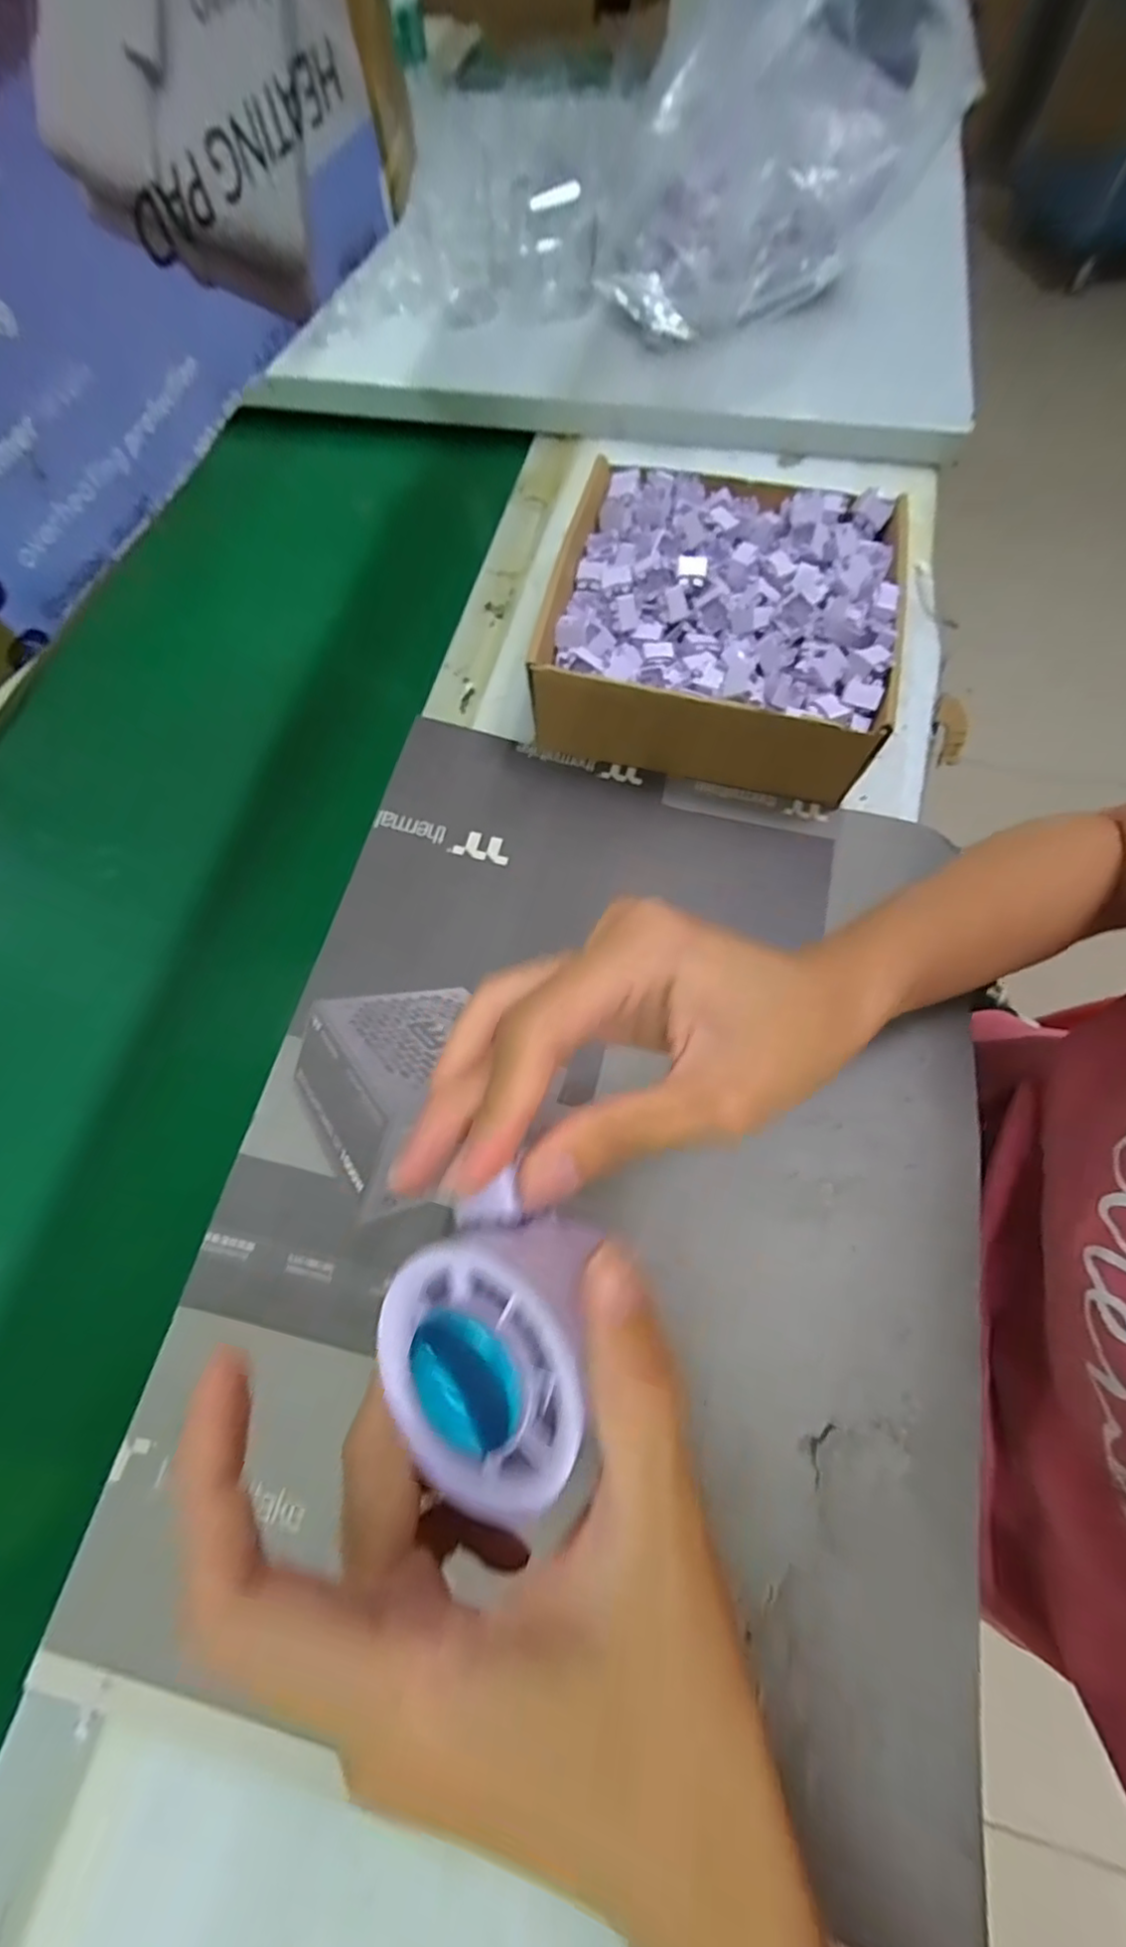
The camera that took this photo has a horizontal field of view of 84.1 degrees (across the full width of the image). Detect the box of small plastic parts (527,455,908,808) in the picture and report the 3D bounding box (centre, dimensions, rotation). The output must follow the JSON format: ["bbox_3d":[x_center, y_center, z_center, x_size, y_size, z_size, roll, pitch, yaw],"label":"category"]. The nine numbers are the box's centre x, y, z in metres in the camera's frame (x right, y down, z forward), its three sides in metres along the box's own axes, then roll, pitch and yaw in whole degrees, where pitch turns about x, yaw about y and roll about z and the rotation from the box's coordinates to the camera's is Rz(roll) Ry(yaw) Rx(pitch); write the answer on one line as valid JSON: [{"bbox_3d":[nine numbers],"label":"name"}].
[{"bbox_3d":[0.098,-0.229,0.405,0.208,0.074,0.207,12,70,7],"label":"box of small plastic parts"}]

